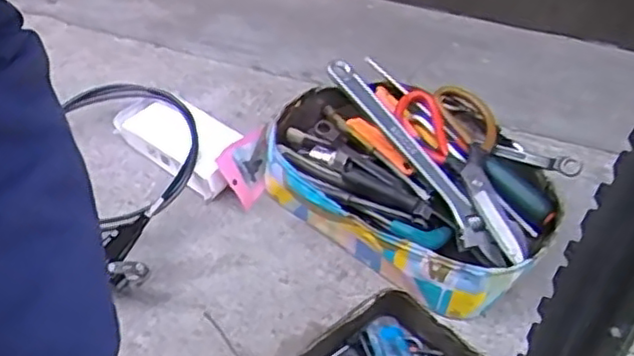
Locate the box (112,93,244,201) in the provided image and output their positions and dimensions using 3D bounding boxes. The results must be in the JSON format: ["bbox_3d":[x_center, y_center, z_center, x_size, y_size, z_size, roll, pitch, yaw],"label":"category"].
[{"bbox_3d":[-0.153,-0.045,0.798,0.173,0.051,0.087,32,53,25],"label":"box"}]

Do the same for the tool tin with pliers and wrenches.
[{"bbox_3d":[0.100,-0.010,0.748,0.328,0.090,0.222,35,54,27],"label":"tool tin with pliers and wrenches"}]

